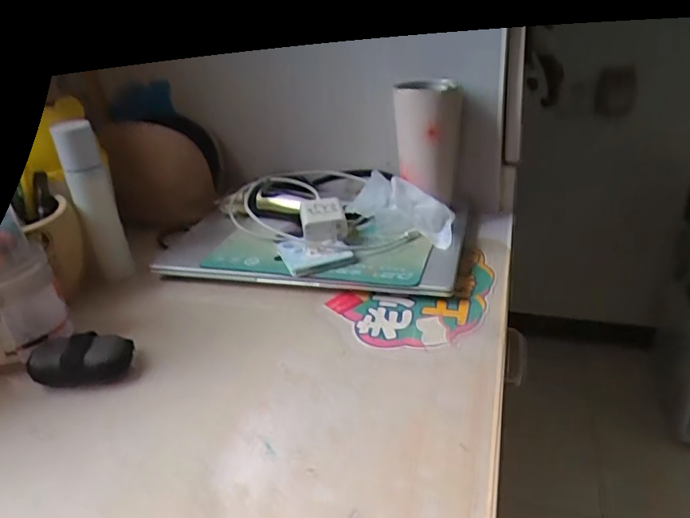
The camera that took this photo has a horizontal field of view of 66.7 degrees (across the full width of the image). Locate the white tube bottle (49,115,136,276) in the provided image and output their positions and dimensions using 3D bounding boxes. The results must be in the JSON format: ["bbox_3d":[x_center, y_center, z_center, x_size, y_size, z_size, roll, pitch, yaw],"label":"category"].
[{"bbox_3d":[-0.282,-0.062,0.591,0.038,0.187,0.038,-13,30,-15],"label":"white tube bottle"}]

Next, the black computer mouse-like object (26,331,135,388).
[{"bbox_3d":[-0.236,0.091,0.467,0.084,0.039,0.036,-3,29,2],"label":"black computer mouse-like object"}]

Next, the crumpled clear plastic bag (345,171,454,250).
[{"bbox_3d":[0.067,-0.066,0.647,0.146,0.059,0.050,12,32,30],"label":"crumpled clear plastic bag"}]

